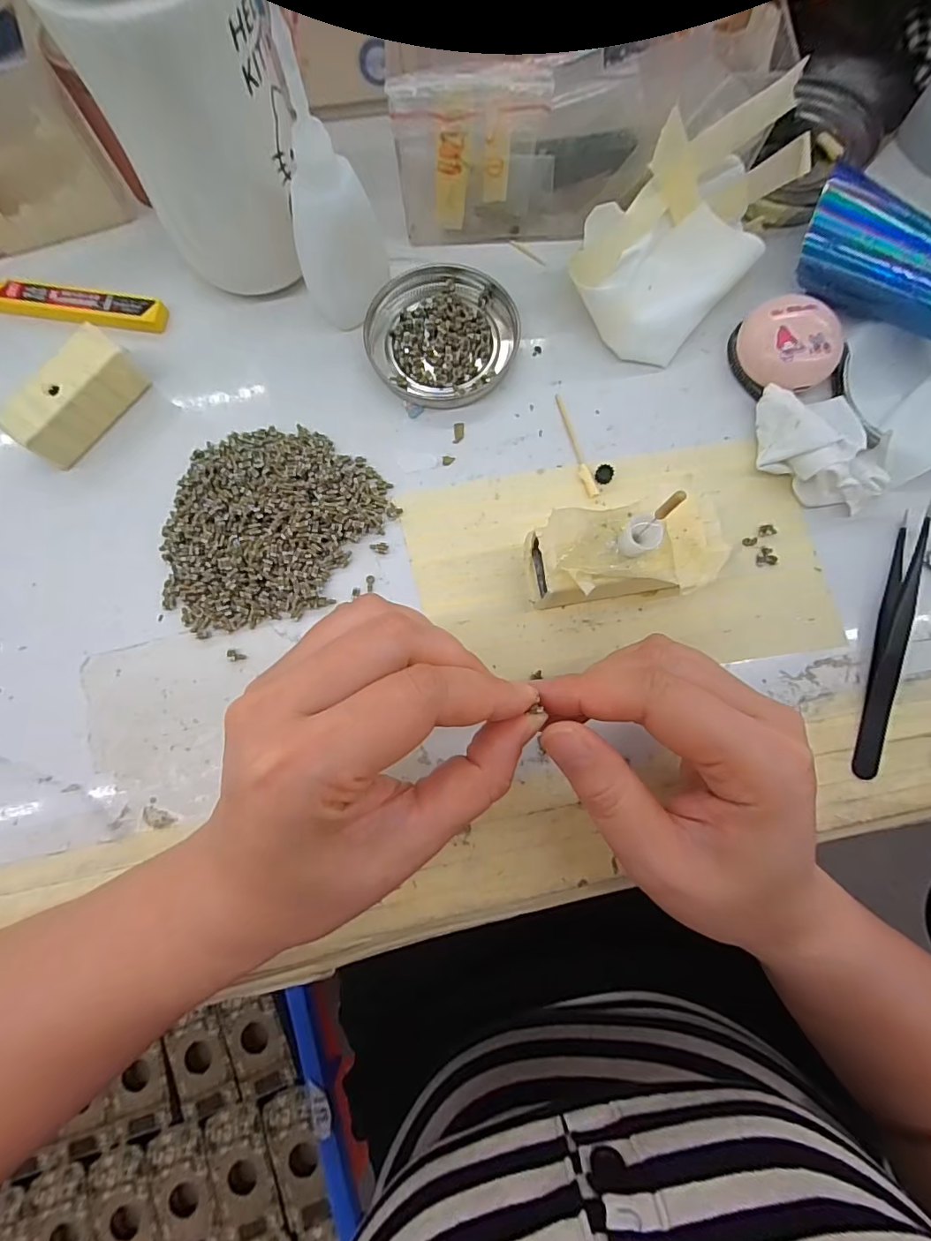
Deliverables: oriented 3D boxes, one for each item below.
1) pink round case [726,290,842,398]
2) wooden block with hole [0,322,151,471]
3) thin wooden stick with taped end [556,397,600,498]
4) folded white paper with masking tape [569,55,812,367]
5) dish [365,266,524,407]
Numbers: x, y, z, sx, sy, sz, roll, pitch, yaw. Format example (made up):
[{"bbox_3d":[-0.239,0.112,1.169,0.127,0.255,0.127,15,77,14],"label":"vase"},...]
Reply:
[{"bbox_3d":[0.162,-0.138,0.252,0.042,0.024,0.044,0,80,1],"label":"pink round case"},{"bbox_3d":[-0.191,-0.109,0.246,0.023,0.027,0.064,34,82,7],"label":"wooden block with hole"},{"bbox_3d":[0.055,-0.090,0.256,0.006,0.004,0.060,-17,80,-2],"label":"thin wooden stick with taped end"},{"bbox_3d":[0.107,-0.192,0.246,0.065,0.058,0.108,42,83,8],"label":"folded white paper with masking tape"},{"bbox_3d":[-0.012,-0.153,0.266,0.077,0.009,0.081,0,80,1],"label":"dish"}]

